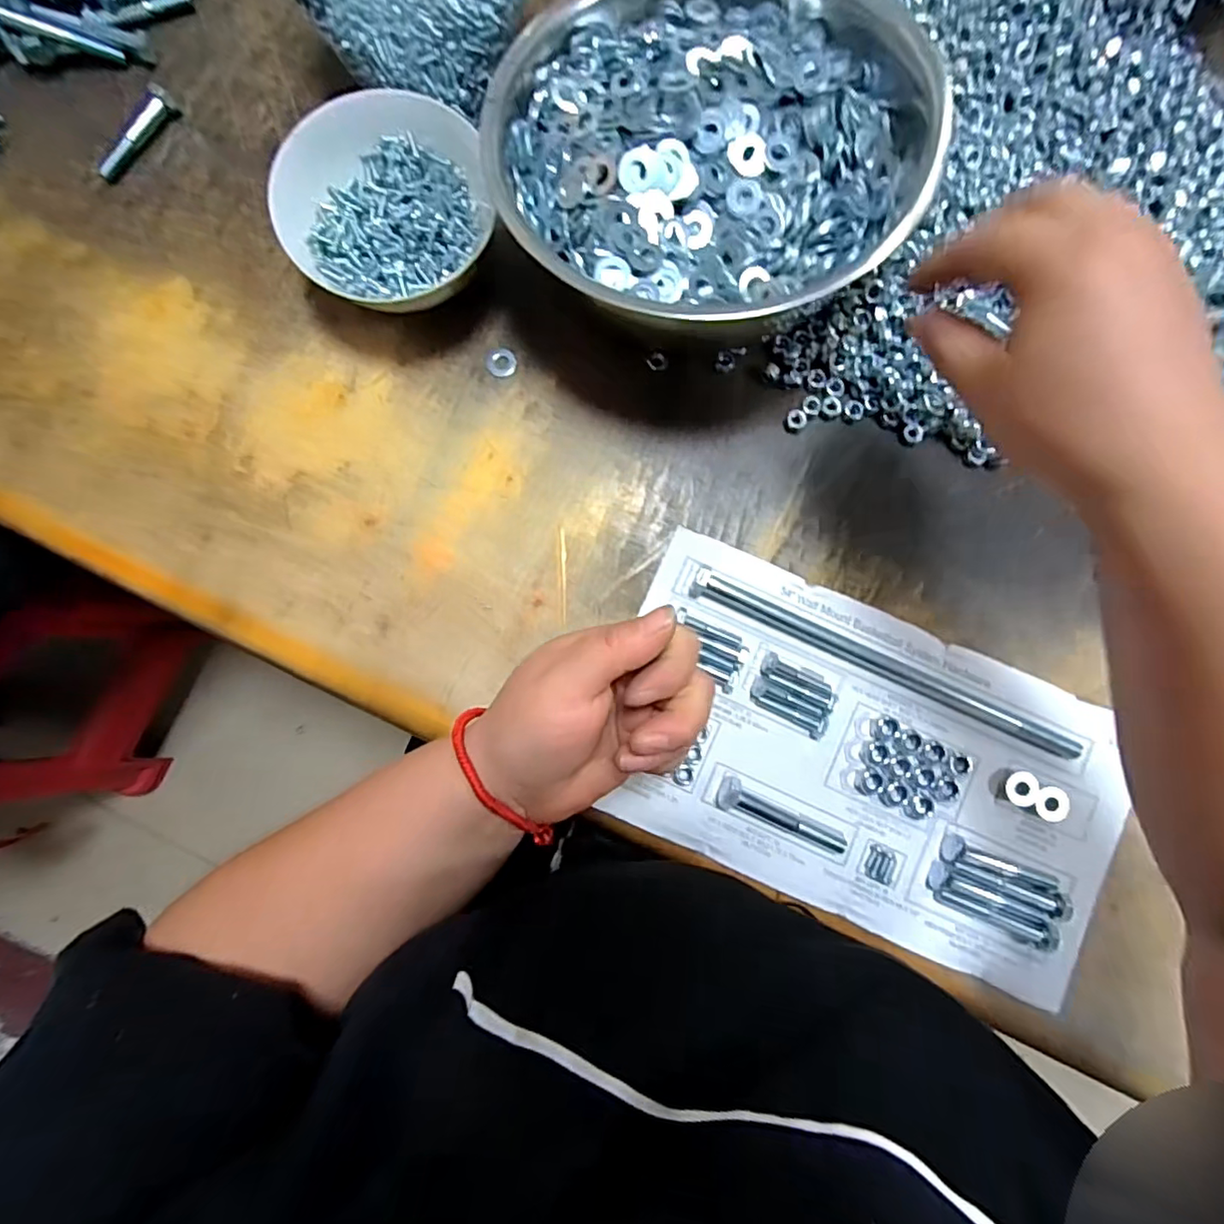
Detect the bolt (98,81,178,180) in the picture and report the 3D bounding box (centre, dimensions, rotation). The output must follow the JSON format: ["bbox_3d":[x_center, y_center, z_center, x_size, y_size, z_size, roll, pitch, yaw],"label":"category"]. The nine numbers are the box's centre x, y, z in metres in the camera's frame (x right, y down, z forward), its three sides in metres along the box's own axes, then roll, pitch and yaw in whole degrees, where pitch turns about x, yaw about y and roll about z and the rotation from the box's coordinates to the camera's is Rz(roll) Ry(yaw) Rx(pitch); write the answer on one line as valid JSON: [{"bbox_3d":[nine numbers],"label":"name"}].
[{"bbox_3d":[-0.327,-0.329,0.399,0.016,0.014,0.073,32,85,1],"label":"bolt"}]

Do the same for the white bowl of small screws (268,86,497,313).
[{"bbox_3d":[-0.140,-0.252,0.373,0.121,0.052,0.124,0,85,-2],"label":"white bowl of small screws"}]

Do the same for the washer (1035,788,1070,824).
[{"bbox_3d":[0.275,0.121,0.362,0.018,0.006,0.023,-25,86,-4],"label":"washer"}]

